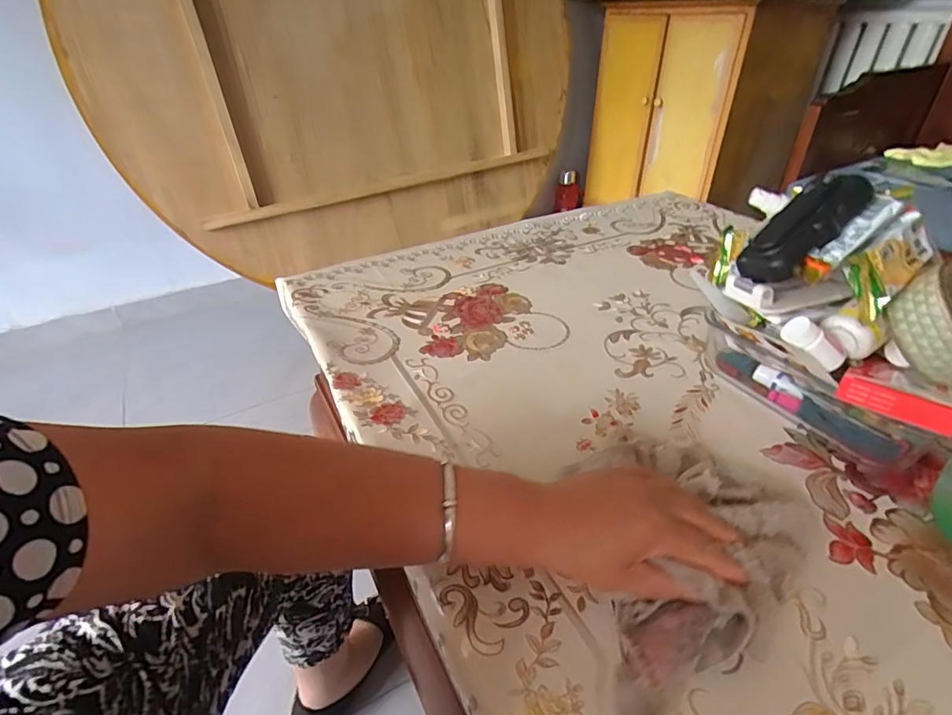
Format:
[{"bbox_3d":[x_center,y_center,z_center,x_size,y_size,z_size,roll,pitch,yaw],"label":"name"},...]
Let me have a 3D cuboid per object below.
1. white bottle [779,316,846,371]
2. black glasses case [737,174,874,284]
[{"bbox_3d":[0.273,-0.011,0.400,0.051,0.023,0.023,38,43,-1],"label":"white bottle"},{"bbox_3d":[0.266,-0.106,0.406,0.106,0.025,0.044,-43,37,12],"label":"black glasses case"}]

